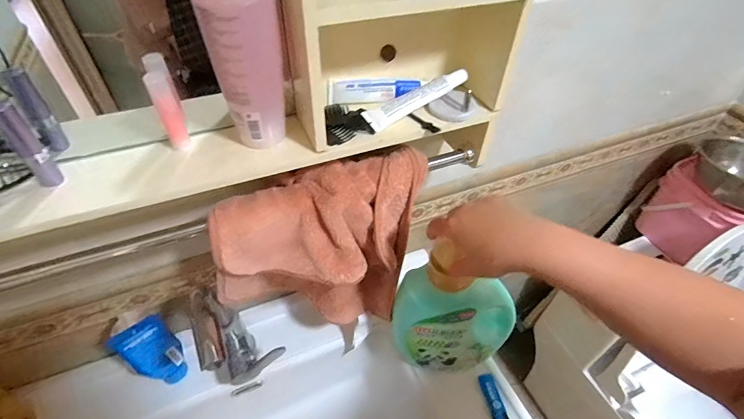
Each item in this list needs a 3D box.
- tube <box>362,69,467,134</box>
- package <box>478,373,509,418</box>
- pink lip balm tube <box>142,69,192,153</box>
[{"bbox_3d":[0.055,-0.136,0.462,0.139,0.031,0.028,-26,50,-26],"label":"tube"},{"bbox_3d":[0.192,0.296,0.606,0.022,0.017,0.072,-9,45,-11],"label":"package"},{"bbox_3d":[-0.200,-0.095,0.380,0.021,0.078,0.013,-22,49,-23],"label":"pink lip balm tube"}]

